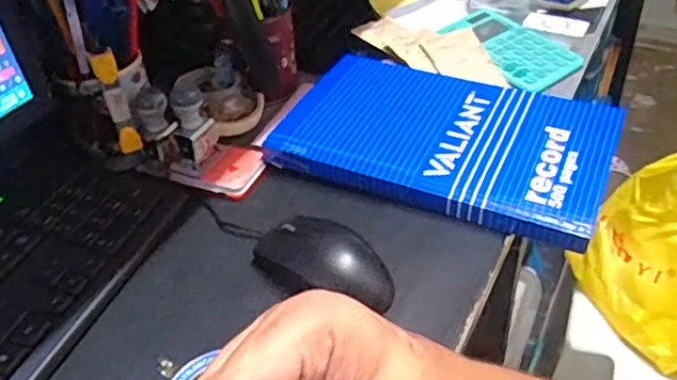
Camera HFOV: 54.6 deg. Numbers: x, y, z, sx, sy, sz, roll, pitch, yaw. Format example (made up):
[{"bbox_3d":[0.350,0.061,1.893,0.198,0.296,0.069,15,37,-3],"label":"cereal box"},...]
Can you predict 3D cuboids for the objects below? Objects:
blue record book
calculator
[{"bbox_3d":[0.100,-0.057,0.597,0.280,0.030,0.185,15,42,20],"label":"blue record book"},{"bbox_3d":[0.193,-0.165,0.739,0.099,0.011,0.150,-27,45,-27],"label":"calculator"}]

